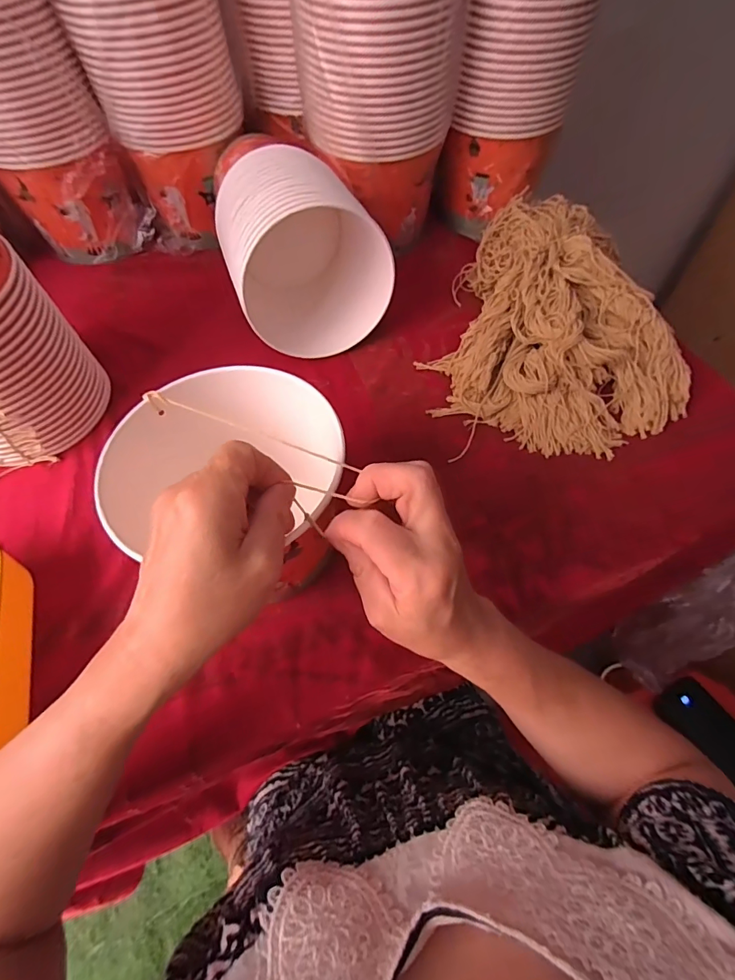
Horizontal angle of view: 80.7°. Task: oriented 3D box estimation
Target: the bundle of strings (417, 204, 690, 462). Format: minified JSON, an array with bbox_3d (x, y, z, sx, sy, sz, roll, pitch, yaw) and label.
[{"bbox_3d":[0.225,-0.198,0.491,0.258,0.079,0.321,15,61,10],"label":"bundle of strings"}]

